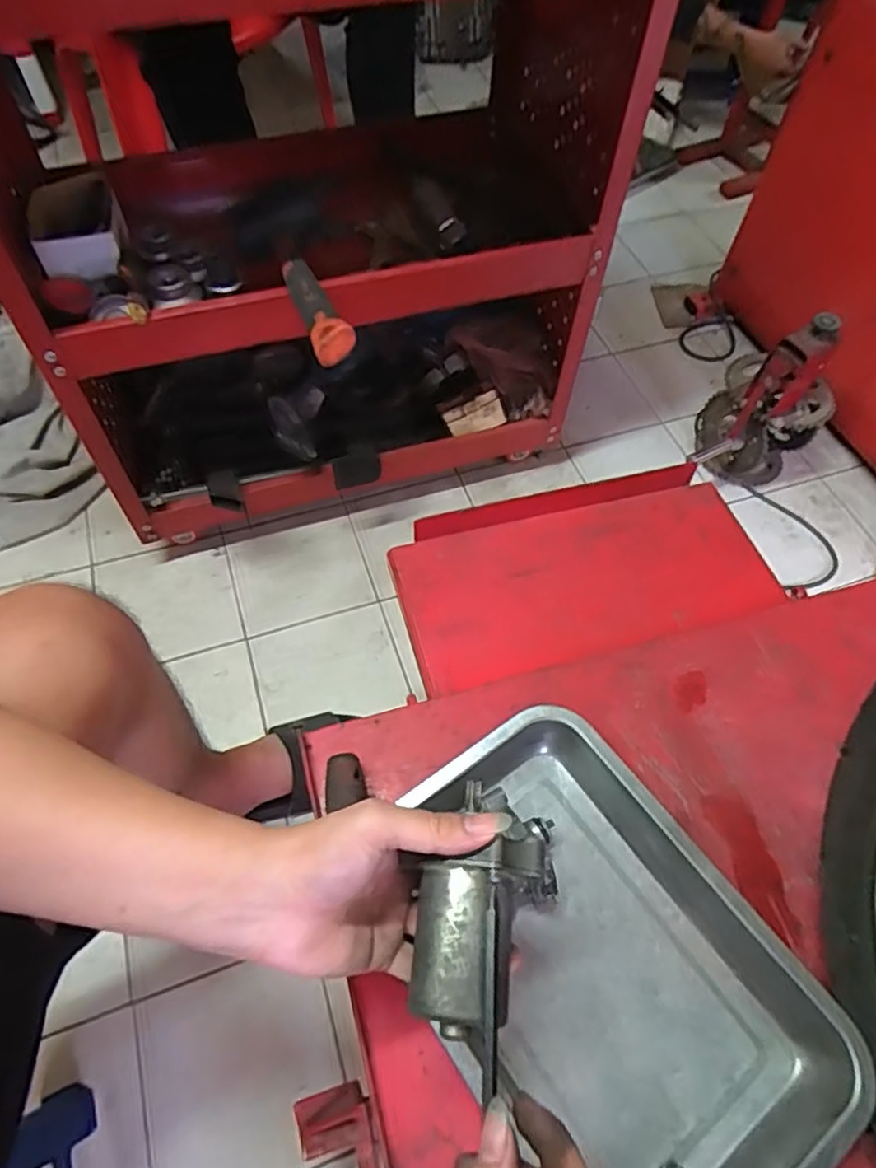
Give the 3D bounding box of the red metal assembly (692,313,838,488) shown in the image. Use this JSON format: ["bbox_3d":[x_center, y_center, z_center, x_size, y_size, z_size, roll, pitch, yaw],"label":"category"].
[{"bbox_3d":[0.512,-0.275,1.024,0.166,0.297,0.178,31,62,16],"label":"red metal assembly"}]

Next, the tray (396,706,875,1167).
[{"bbox_3d":[0.102,0.254,0.444,0.215,0.054,0.308,-33,65,-20],"label":"tray"}]

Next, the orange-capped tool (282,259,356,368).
[{"bbox_3d":[-0.125,-0.285,0.682,0.043,0.047,0.165,-16,60,-12],"label":"orange-capped tool"}]

